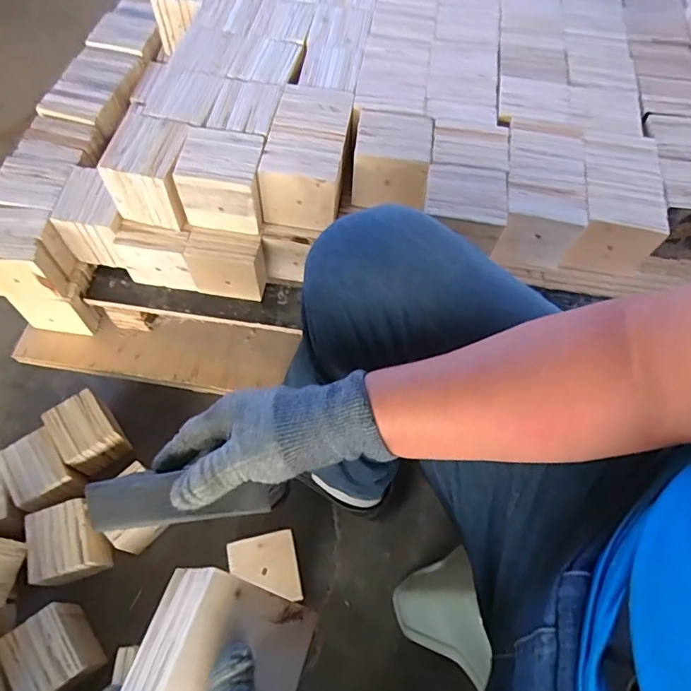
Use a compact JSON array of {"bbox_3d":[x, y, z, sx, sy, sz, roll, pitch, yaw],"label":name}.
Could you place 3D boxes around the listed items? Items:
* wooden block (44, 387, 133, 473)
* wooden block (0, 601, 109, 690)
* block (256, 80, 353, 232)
[{"bbox_3d":[-0.408,0.141,0.831,0.083,0.093,0.101,-33,70,-15],"label":"wooden block"},{"bbox_3d":[-0.382,0.402,0.676,0.084,0.068,0.098,-32,70,-17],"label":"wooden block"},{"bbox_3d":[-0.046,-0.245,0.667,0.096,0.084,0.162,11,64,2],"label":"block"}]

